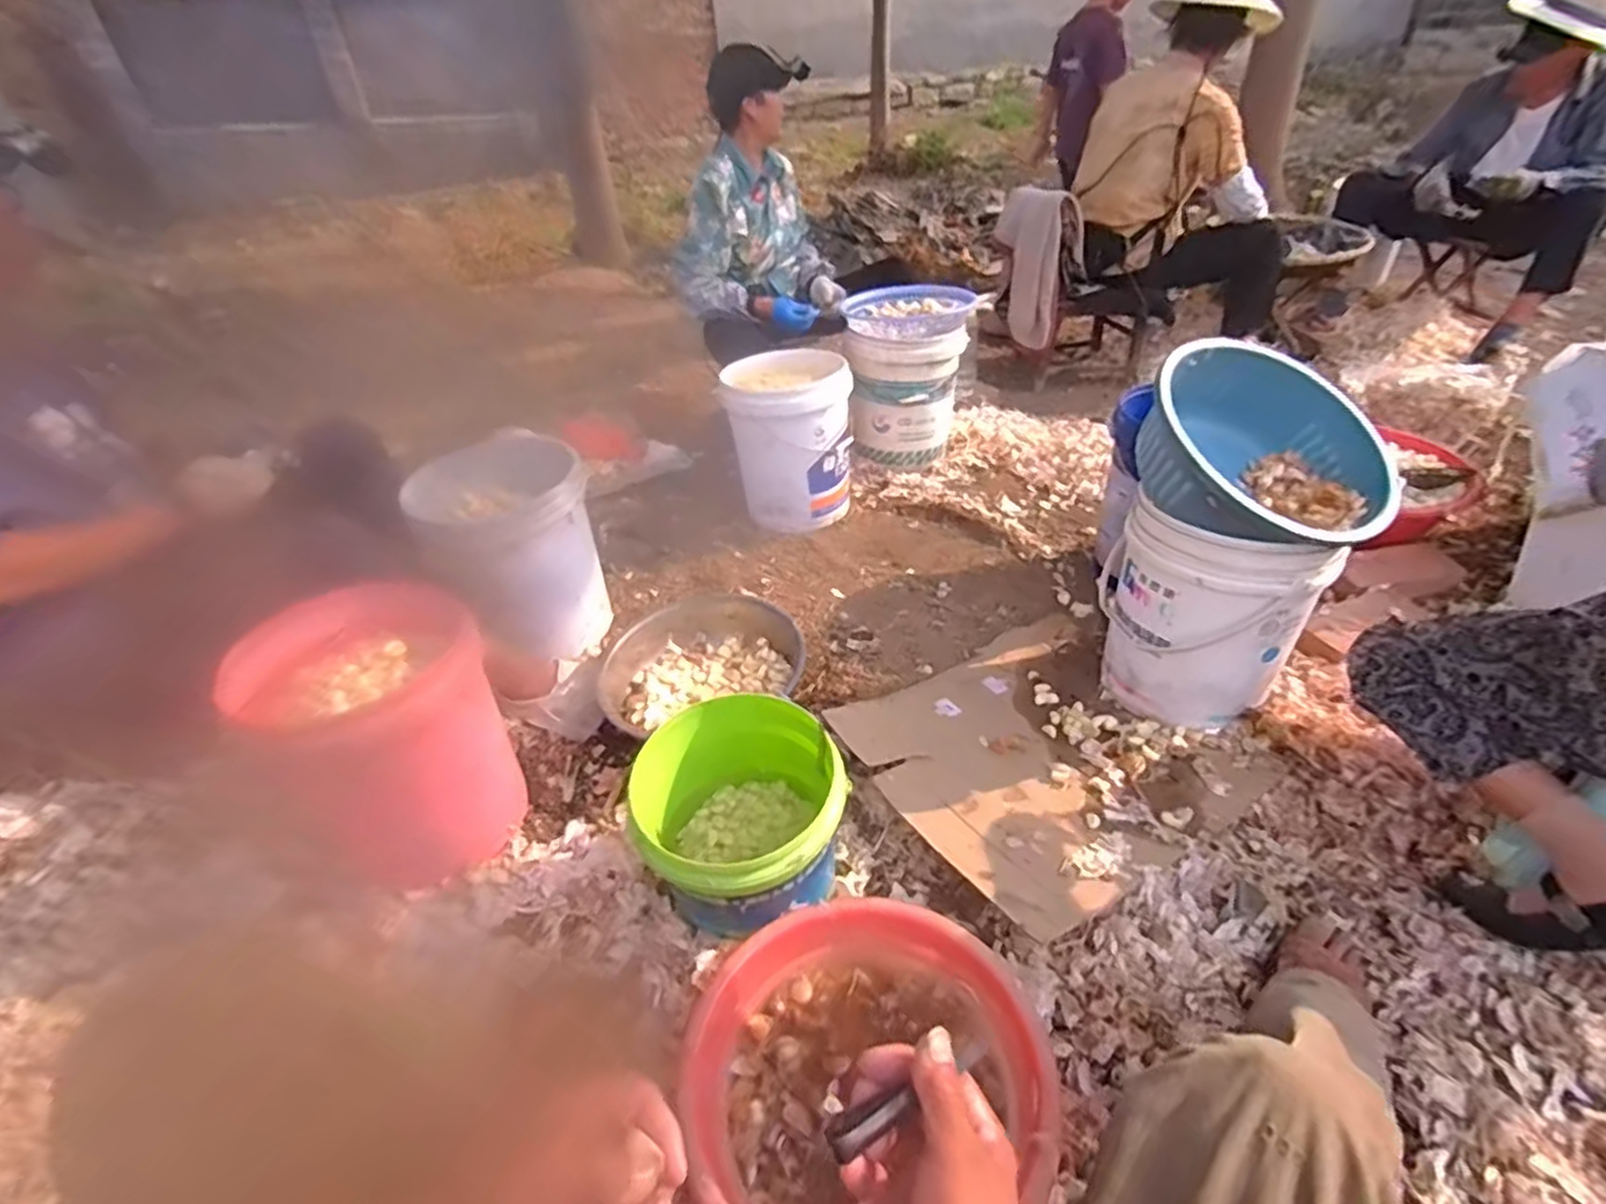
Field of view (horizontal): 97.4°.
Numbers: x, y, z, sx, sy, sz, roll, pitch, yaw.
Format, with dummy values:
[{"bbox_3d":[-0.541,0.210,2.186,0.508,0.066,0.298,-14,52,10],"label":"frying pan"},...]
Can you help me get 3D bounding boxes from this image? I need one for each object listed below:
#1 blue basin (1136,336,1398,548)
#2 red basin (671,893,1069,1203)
[{"bbox_3d":[0.703,-0.225,1.086,0.346,0.174,0.364,11,56,-17],"label":"blue basin"},{"bbox_3d":[0.059,0.500,0.762,0.376,0.107,0.360,-3,35,2],"label":"red basin"}]

